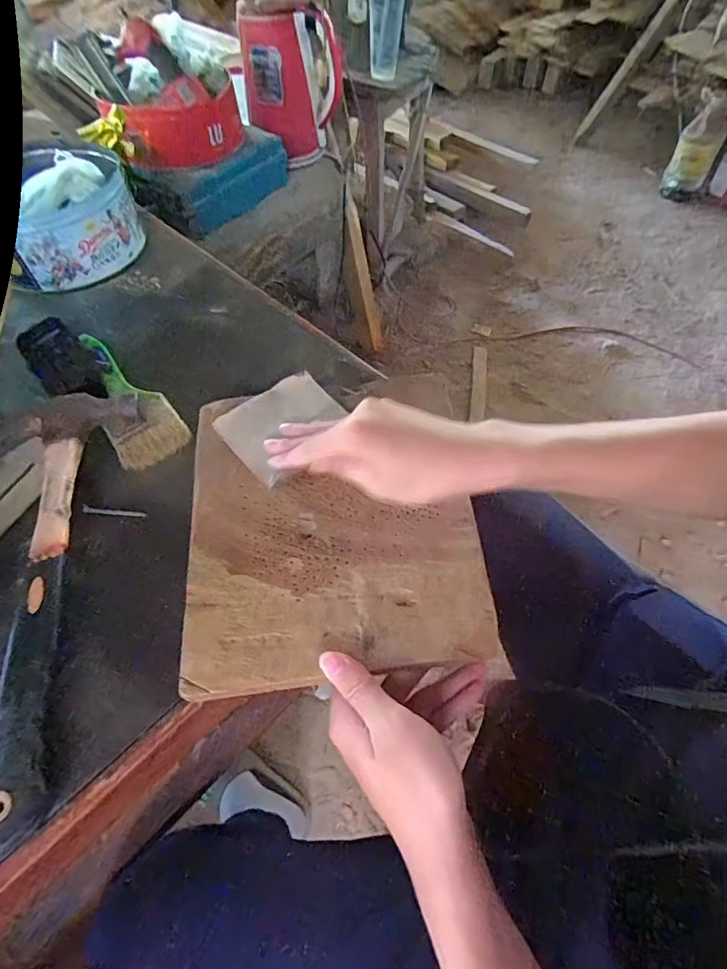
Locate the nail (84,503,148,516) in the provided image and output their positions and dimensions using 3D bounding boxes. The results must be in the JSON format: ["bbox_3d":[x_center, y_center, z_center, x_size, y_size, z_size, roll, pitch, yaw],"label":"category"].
[{"bbox_3d":[-0.208,0.023,0.396,0.047,0.004,0.006,9,55,-19],"label":"nail"}]

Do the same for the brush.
[{"bbox_3d":[-0.230,-0.094,0.465,0.064,0.023,0.186,-27,61,-15],"label":"brush"}]

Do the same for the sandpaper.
[{"bbox_3d":[-0.070,-0.055,0.417,0.087,0.014,0.102,39,67,24],"label":"sandpaper"}]

